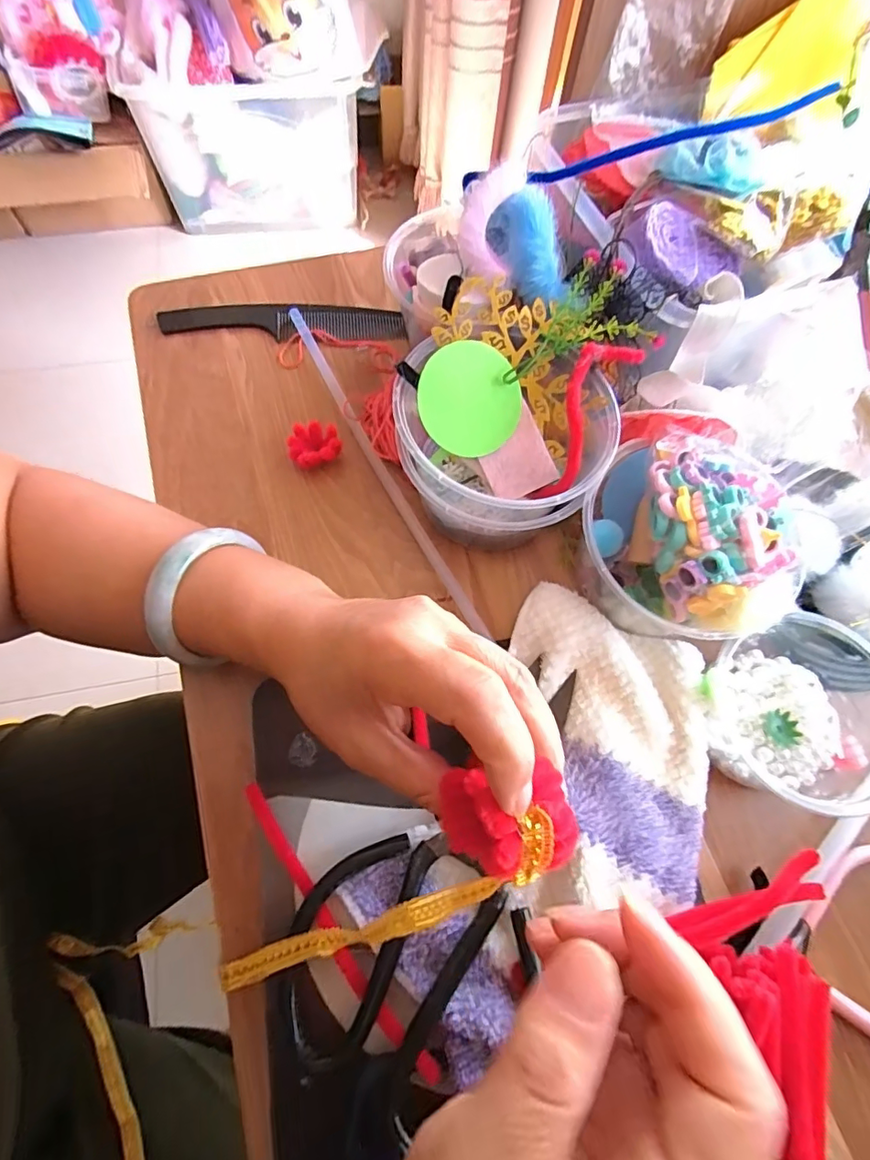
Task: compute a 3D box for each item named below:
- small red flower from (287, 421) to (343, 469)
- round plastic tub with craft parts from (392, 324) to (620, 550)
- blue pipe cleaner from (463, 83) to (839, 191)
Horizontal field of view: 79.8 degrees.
[{"bbox_3d":[-0.078,-0.087,0.336,0.032,0.012,0.028,-14,68,-9],"label":"small red flower"},{"bbox_3d":[0.034,-0.072,0.299,0.108,0.088,0.100,1,67,-3],"label":"round plastic tub with craft parts"},{"bbox_3d":[0.140,-0.262,0.313,0.266,0.015,0.014,-22,70,-12],"label":"blue pipe cleaner"}]

